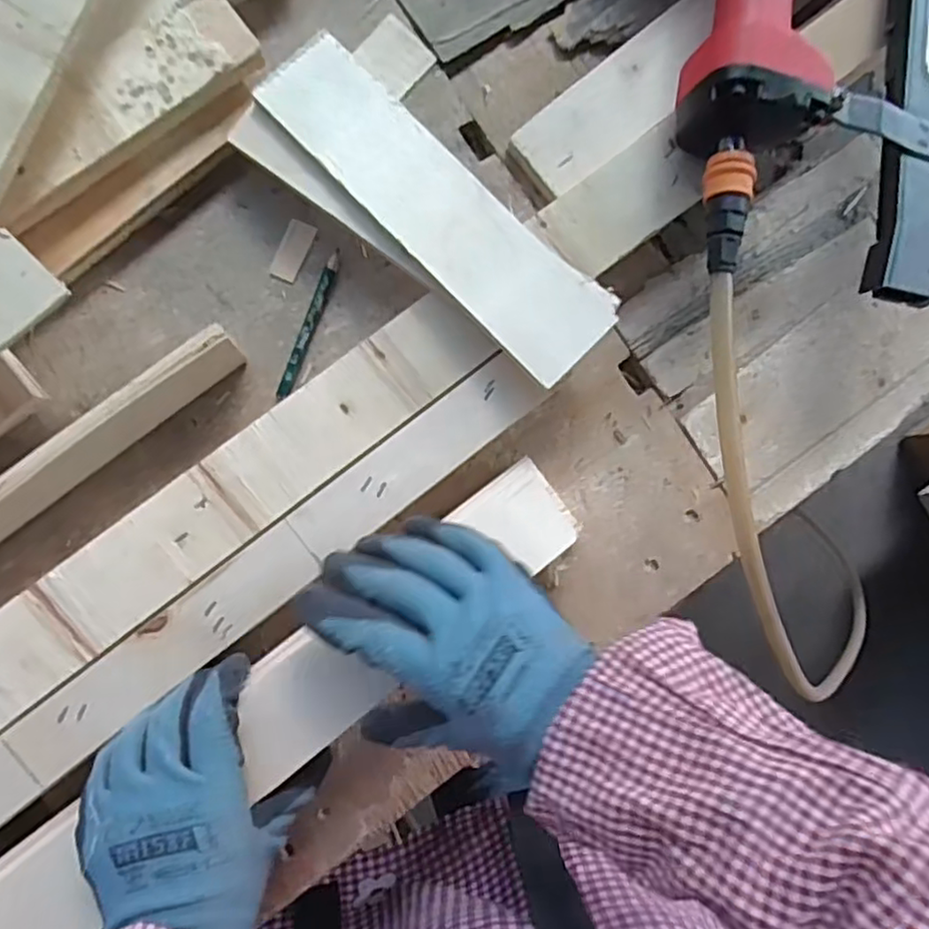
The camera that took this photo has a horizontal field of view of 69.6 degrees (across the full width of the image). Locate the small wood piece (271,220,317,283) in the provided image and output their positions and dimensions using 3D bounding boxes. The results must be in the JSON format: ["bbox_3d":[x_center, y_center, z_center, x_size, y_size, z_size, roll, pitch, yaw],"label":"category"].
[{"bbox_3d":[-0.104,-0.129,0.404,0.016,0.004,0.037,23,86,-5],"label":"small wood piece"}]

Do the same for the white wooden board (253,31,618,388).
[{"bbox_3d":[-0.016,-0.142,0.369,0.227,0.006,0.063,42,80,1],"label":"white wooden board"}]

